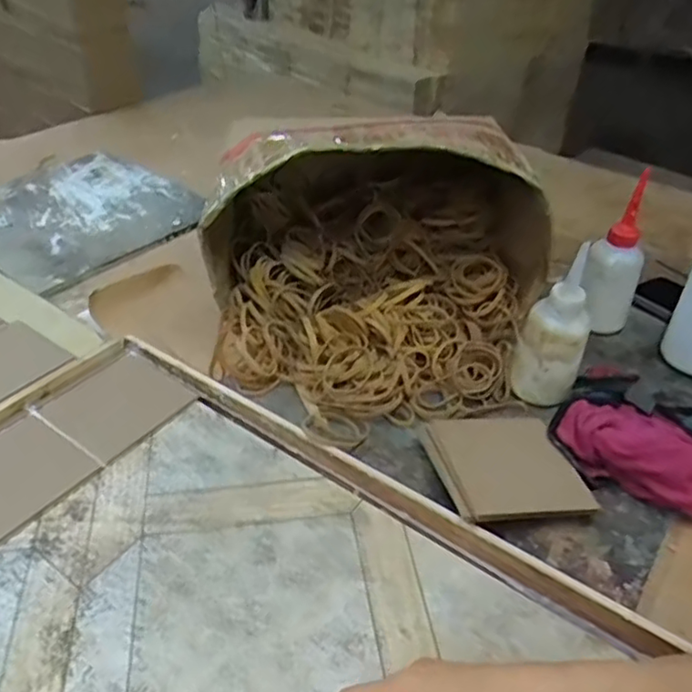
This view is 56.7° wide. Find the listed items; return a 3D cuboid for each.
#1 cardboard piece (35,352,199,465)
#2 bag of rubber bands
[{"bbox_3d":[-0.208,0.053,0.591,0.099,0.008,0.103,31,50,24],"label":"cardboard piece"},{"bbox_3d":[0.020,-0.101,0.636,0.307,0.210,0.334,-6,40,-12],"label":"bag of rubber bands"}]

